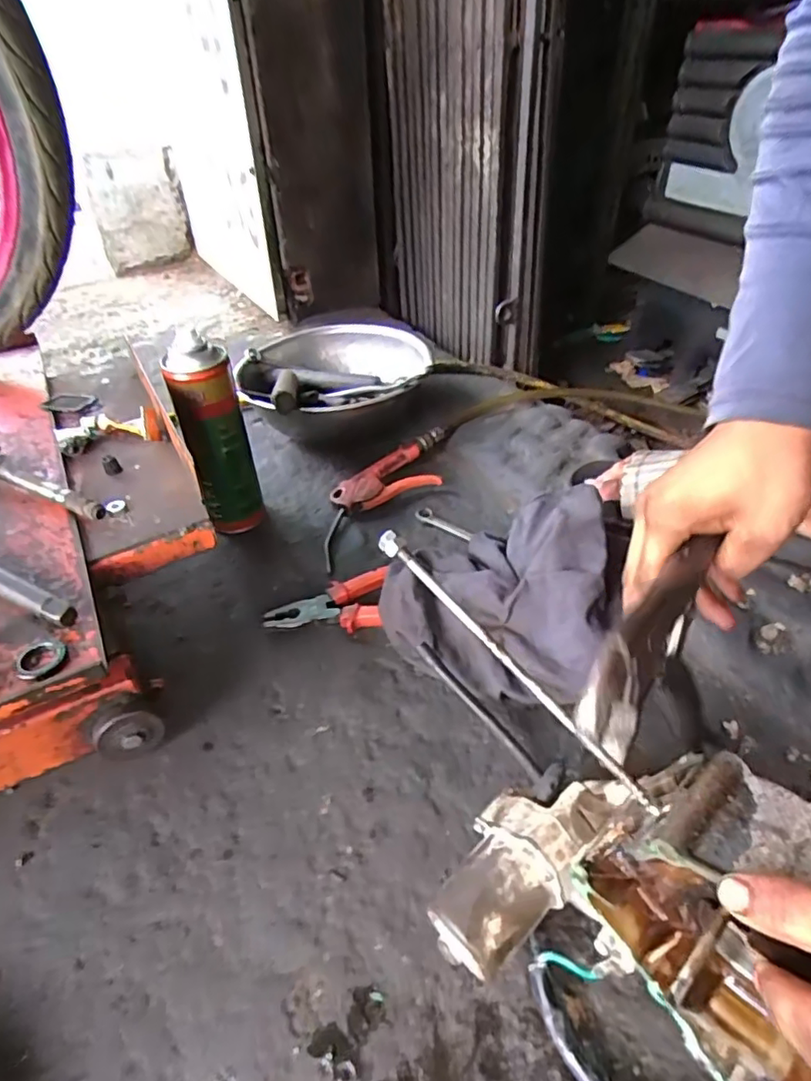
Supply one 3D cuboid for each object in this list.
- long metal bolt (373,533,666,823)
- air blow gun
[{"bbox_3d":[0.049,0.059,0.296,0.010,0.012,0.180,-33,68,-30],"label":"long metal bolt"},{"bbox_3d":[-0.027,-0.062,0.712,0.085,0.033,0.247,30,50,33],"label":"air blow gun"}]

